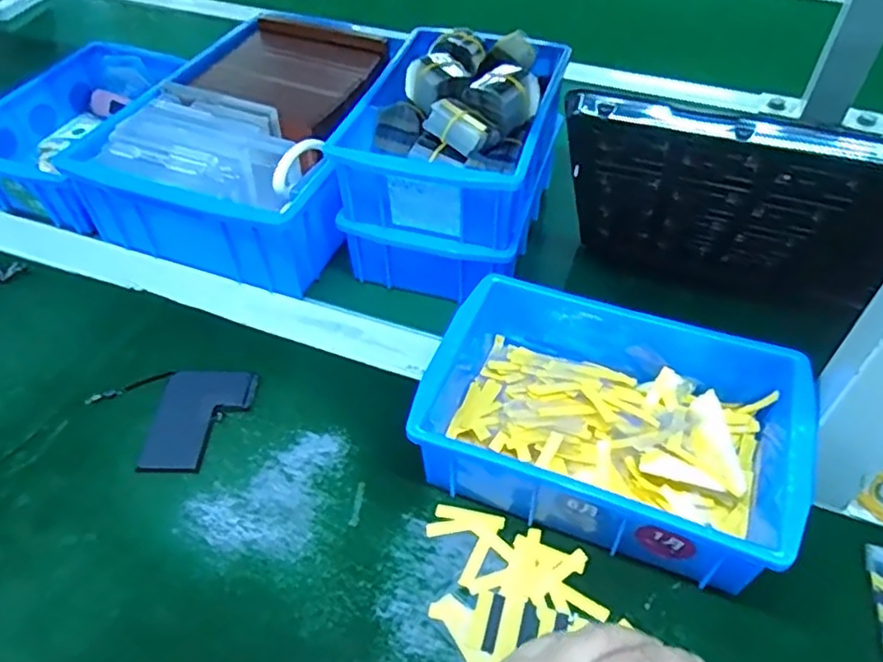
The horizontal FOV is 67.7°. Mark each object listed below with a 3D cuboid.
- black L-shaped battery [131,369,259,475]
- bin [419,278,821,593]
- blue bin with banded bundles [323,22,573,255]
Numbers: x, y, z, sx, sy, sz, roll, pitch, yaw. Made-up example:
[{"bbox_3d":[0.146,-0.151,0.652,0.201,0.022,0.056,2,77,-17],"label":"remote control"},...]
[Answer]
[{"bbox_3d":[-0.154,0.056,0.421,0.057,0.004,0.075,2,47,1],"label":"black L-shaped battery"},{"bbox_3d":[0.097,0.051,0.388,0.200,0.070,0.142,18,49,16],"label":"bin"},{"bbox_3d":[0.014,-0.150,0.487,0.135,0.077,0.185,12,49,11],"label":"blue bin with banded bundles"}]

